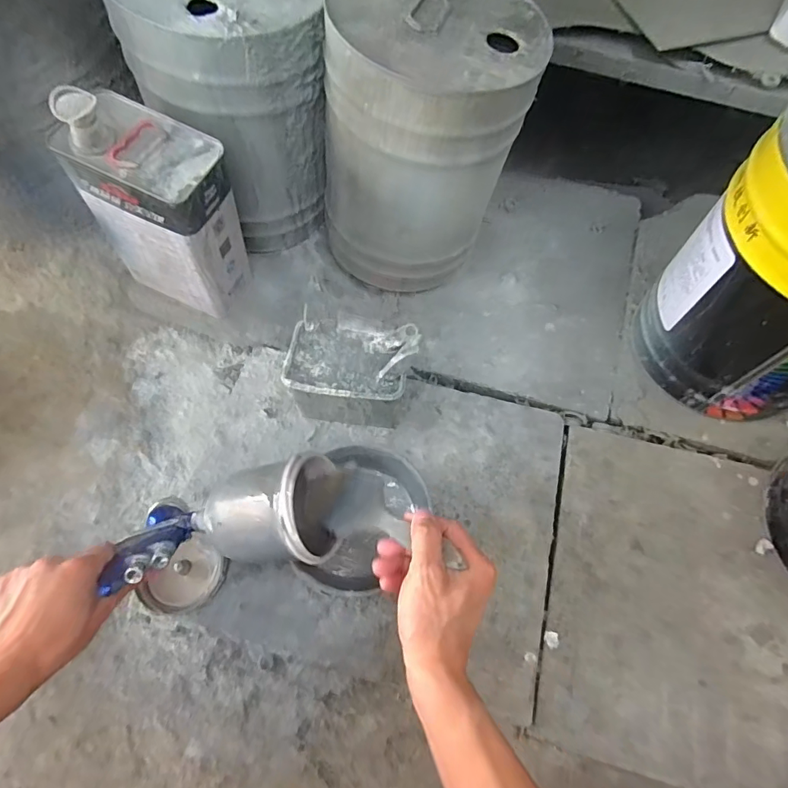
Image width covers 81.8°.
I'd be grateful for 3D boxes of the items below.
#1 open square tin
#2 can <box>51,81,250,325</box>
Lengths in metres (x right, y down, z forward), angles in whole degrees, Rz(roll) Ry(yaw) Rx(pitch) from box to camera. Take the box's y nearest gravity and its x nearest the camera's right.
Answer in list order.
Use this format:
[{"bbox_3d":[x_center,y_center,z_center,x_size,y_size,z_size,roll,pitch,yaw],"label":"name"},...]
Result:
[{"bbox_3d":[-0.054,-0.024,0.621,0.164,0.136,0.111,11,65,3],"label":"open square tin"},{"bbox_3d":[-0.298,-0.238,0.611,0.181,0.290,0.106,20,66,7],"label":"can"}]

